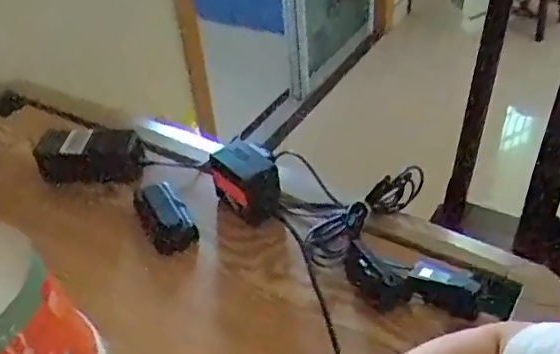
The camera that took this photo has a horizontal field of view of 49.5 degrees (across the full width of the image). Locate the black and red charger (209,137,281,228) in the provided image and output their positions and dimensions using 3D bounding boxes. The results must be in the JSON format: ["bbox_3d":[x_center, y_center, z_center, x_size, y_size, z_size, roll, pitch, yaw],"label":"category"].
[{"bbox_3d":[-0.036,0.007,0.708,0.062,0.071,0.087,-30,45,-27],"label":"black and red charger"}]

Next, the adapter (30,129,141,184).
[{"bbox_3d":[-0.250,-0.026,0.797,0.138,0.057,0.047,0,40,6],"label":"adapter"}]

